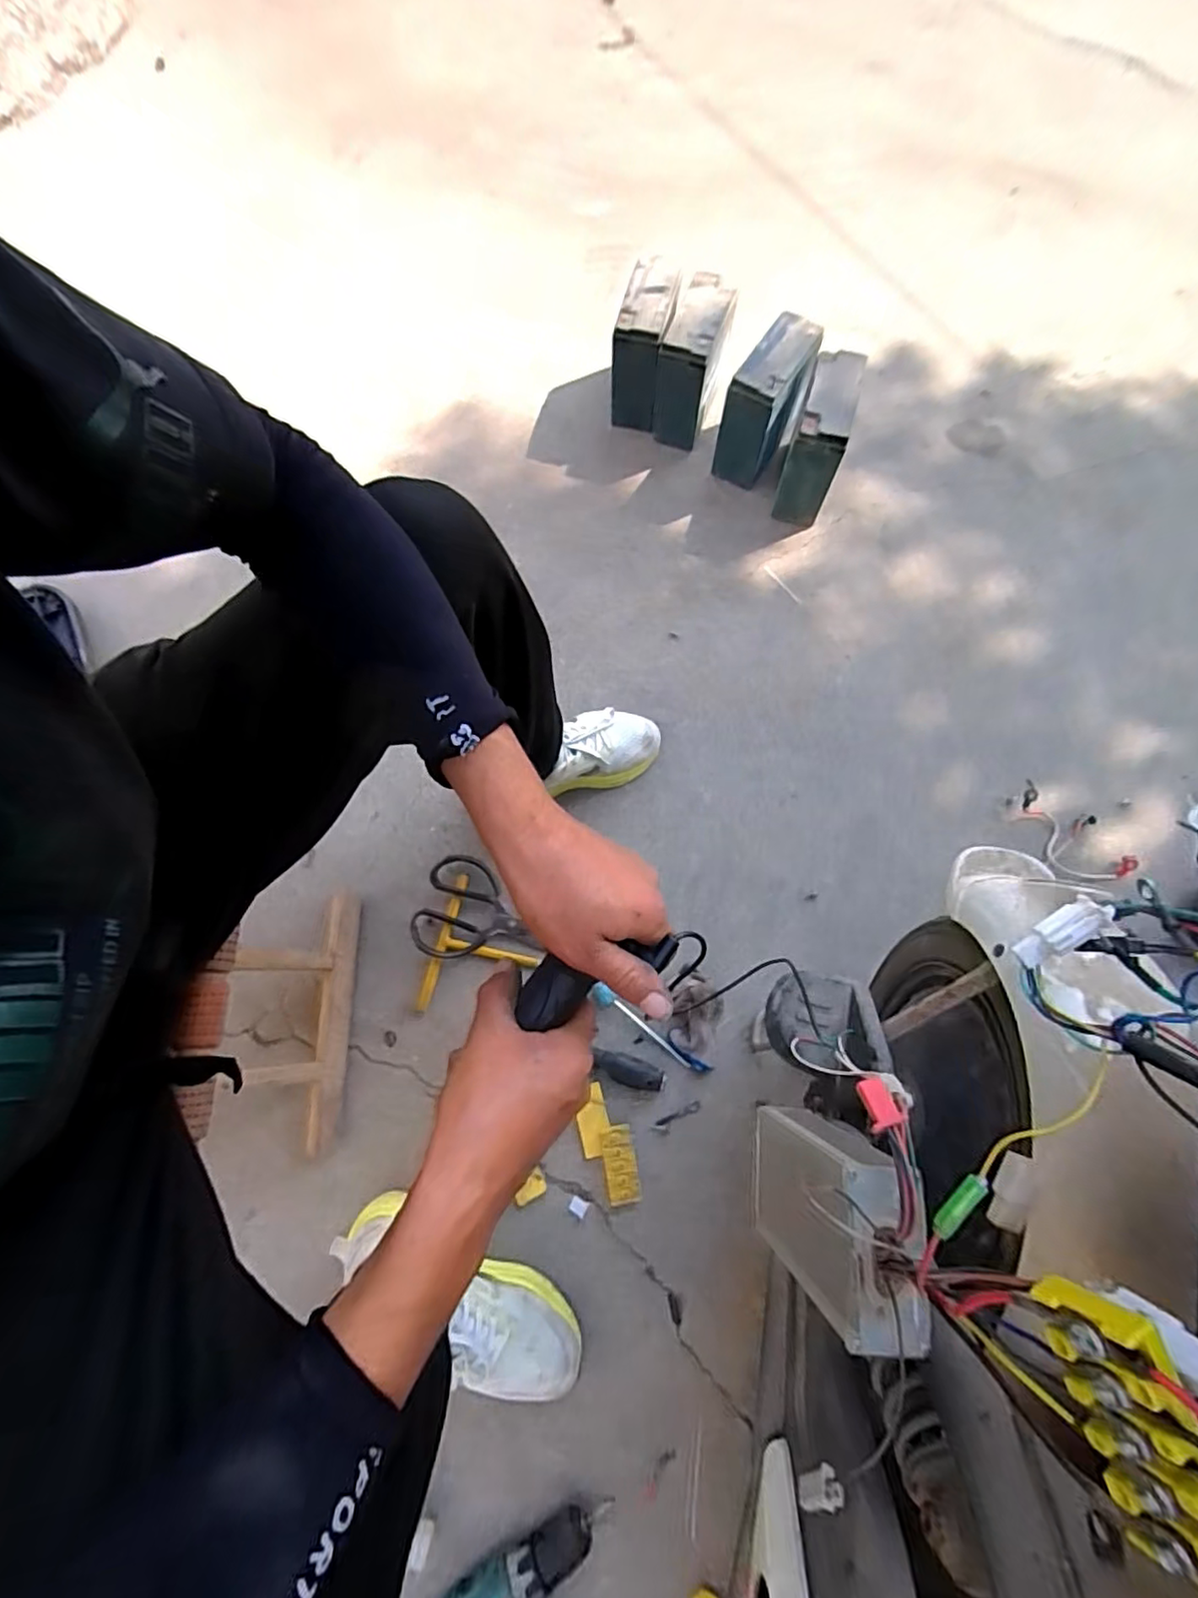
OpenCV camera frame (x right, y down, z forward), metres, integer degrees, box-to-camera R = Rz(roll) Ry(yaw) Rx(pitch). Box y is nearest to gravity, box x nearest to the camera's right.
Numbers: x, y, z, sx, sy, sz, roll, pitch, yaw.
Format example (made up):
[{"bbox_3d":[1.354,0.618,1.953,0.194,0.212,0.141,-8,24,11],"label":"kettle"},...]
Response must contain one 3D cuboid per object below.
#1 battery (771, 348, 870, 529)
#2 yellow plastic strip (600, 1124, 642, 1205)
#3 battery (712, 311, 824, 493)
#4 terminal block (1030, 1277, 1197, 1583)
[{"bbox_3d":[0.345,-0.564,0.953,0.080,0.165,0.186,18,72,6],"label":"battery"},{"bbox_3d":[0.025,0.429,0.707,0.037,0.010,0.081,-8,72,-5],"label":"yellow plastic strip"},{"bbox_3d":[0.281,-0.662,1.014,0.085,0.175,0.180,31,74,10],"label":"battery"},{"bbox_3d":[0.179,0.207,0.197,0.017,0.044,0.079,-10,72,-23],"label":"terminal block"}]

